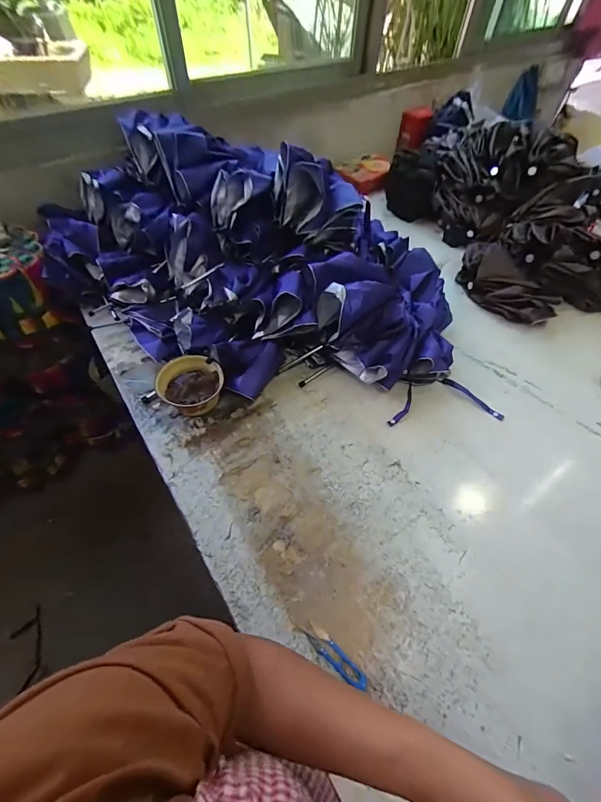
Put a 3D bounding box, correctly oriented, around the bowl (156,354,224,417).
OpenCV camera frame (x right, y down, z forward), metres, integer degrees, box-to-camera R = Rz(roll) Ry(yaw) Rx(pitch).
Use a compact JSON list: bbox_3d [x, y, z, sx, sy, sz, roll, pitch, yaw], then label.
[{"bbox_3d":[-0.244,-0.035,0.781,0.129,0.072,0.122,0,54,0],"label":"bowl"}]

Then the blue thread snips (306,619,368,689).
[{"bbox_3d":[0.052,0.388,0.526,0.110,0.006,0.027,38,63,24],"label":"blue thread snips"}]

